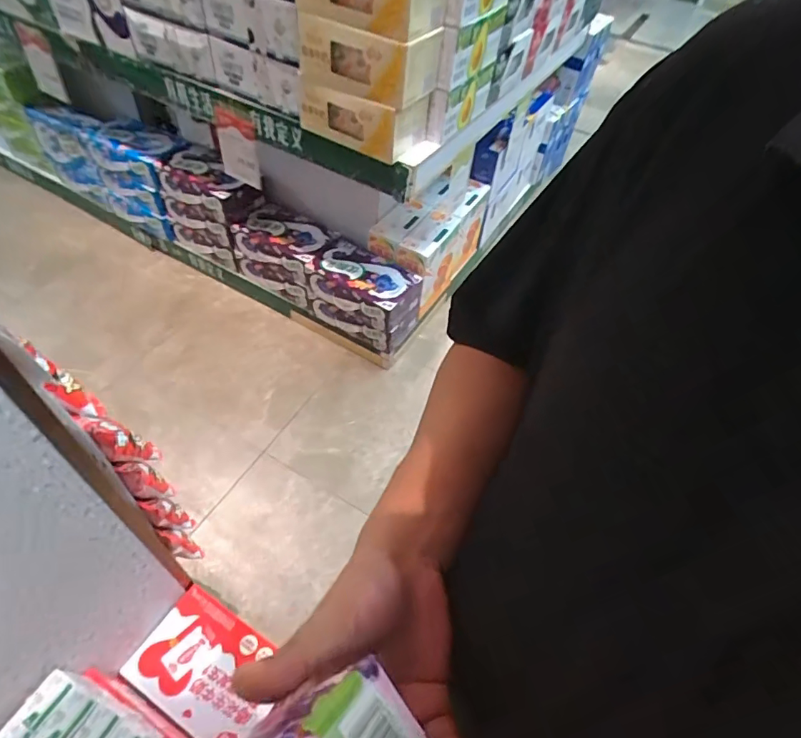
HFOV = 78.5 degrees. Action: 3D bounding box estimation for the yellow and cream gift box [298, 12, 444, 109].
[{"bbox_3d":[-0.078,-0.706,1.107,0.288,0.144,0.159,31,54,18],"label":"yellow and cream gift box"}]

